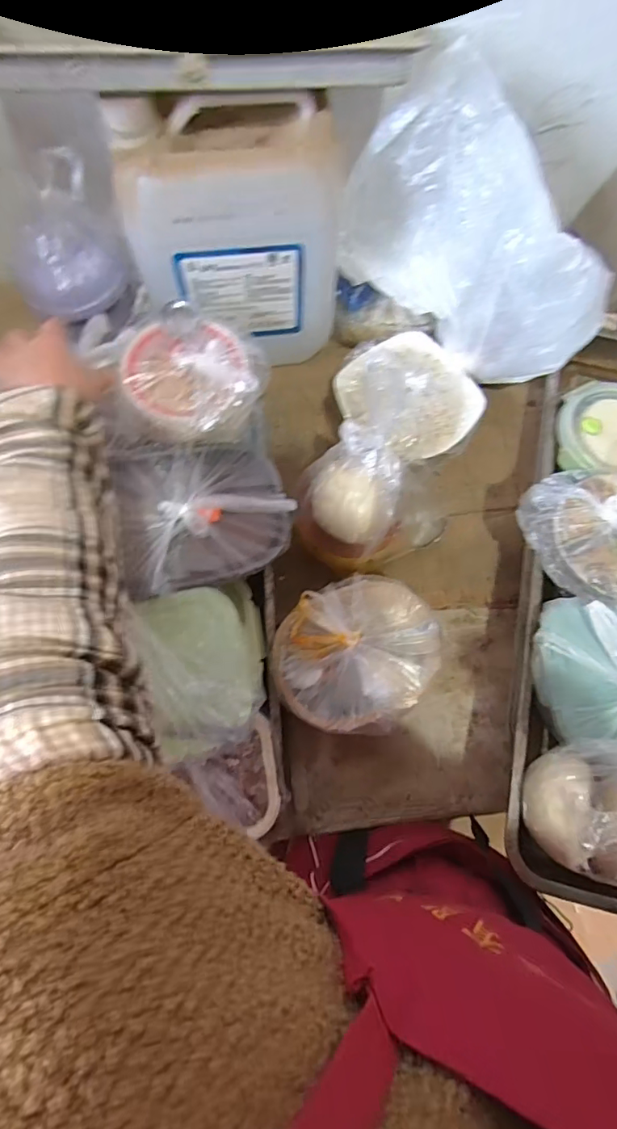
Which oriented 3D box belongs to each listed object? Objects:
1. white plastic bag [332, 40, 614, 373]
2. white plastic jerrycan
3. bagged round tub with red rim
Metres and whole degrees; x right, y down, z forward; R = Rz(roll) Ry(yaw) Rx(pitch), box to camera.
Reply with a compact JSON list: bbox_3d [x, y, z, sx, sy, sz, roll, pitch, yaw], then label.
[{"bbox_3d":[0.196,-0.354,0.558,0.305,0.217,0.121,21,74,5],"label":"white plastic bag"},{"bbox_3d":[-0.074,-0.357,0.560,0.214,0.234,0.131,-8,74,-4],"label":"white plastic jerrycan"},{"bbox_3d":[-0.118,-0.190,0.511,0.142,0.047,0.131,0,74,-1],"label":"bagged round tub with red rim"}]

